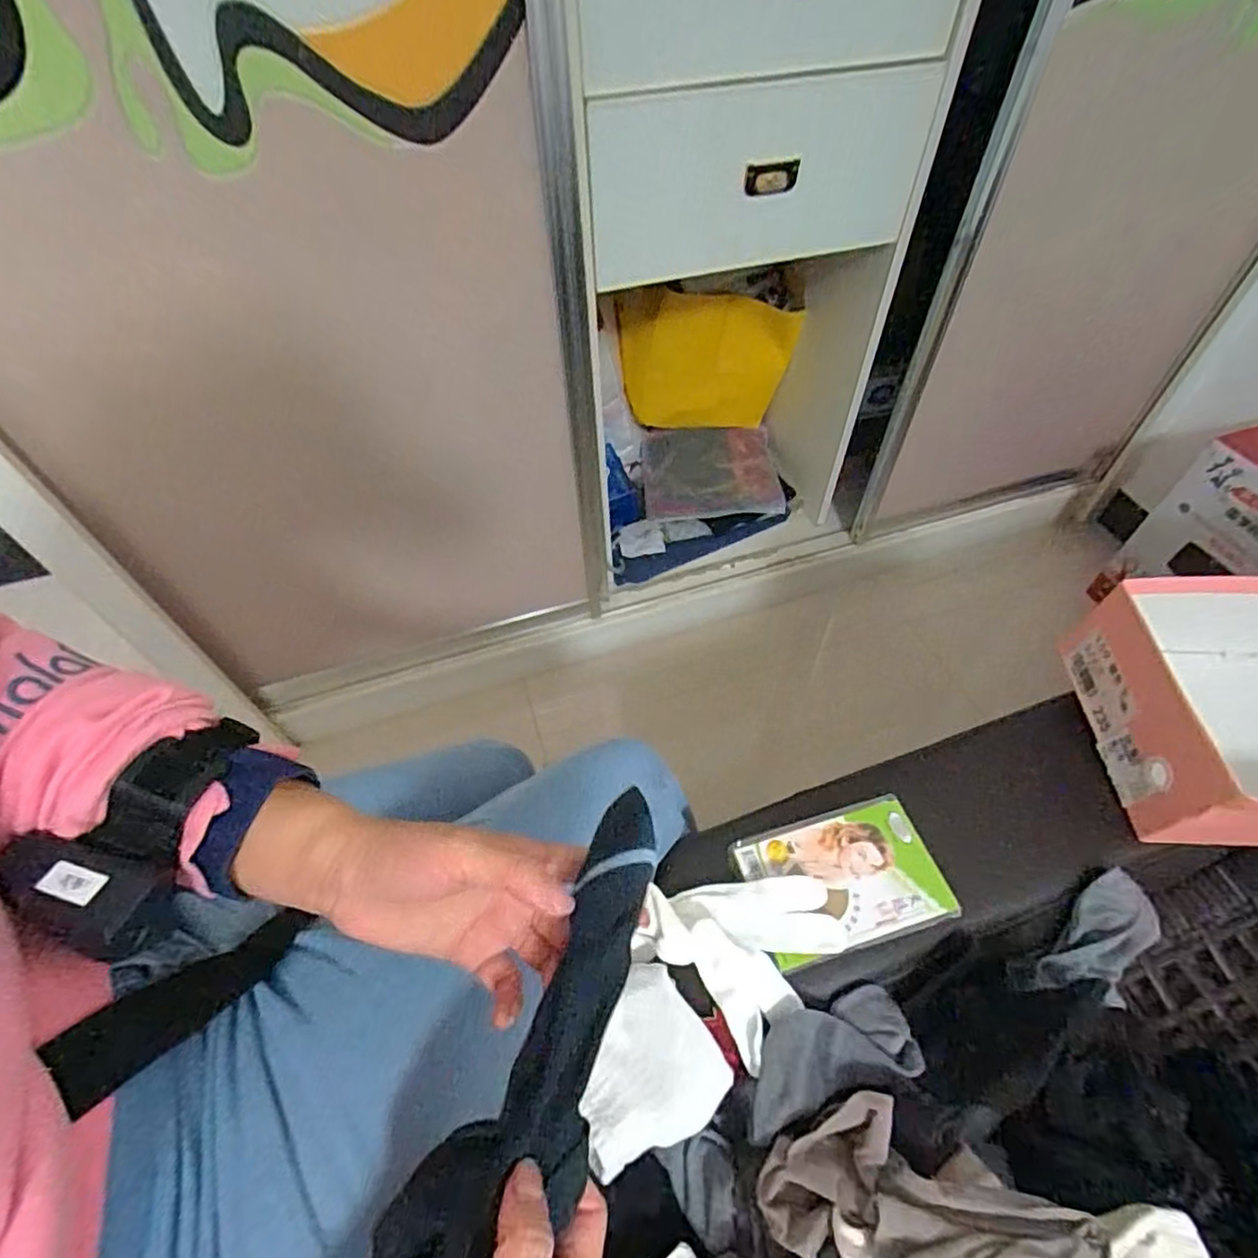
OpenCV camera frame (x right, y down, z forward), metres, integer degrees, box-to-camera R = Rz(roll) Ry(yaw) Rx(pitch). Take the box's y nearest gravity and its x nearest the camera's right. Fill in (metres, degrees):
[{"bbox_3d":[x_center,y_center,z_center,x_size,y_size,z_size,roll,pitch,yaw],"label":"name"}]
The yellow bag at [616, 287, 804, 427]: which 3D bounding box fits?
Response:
[{"bbox_3d":[0.159,-0.552,1.331,0.357,0.312,0.085,11,53,10],"label":"yellow bag"}]

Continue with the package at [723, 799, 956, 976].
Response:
[{"bbox_3d":[0.149,0.172,0.437,0.129,0.017,0.089,-13,53,-9],"label":"package"}]

